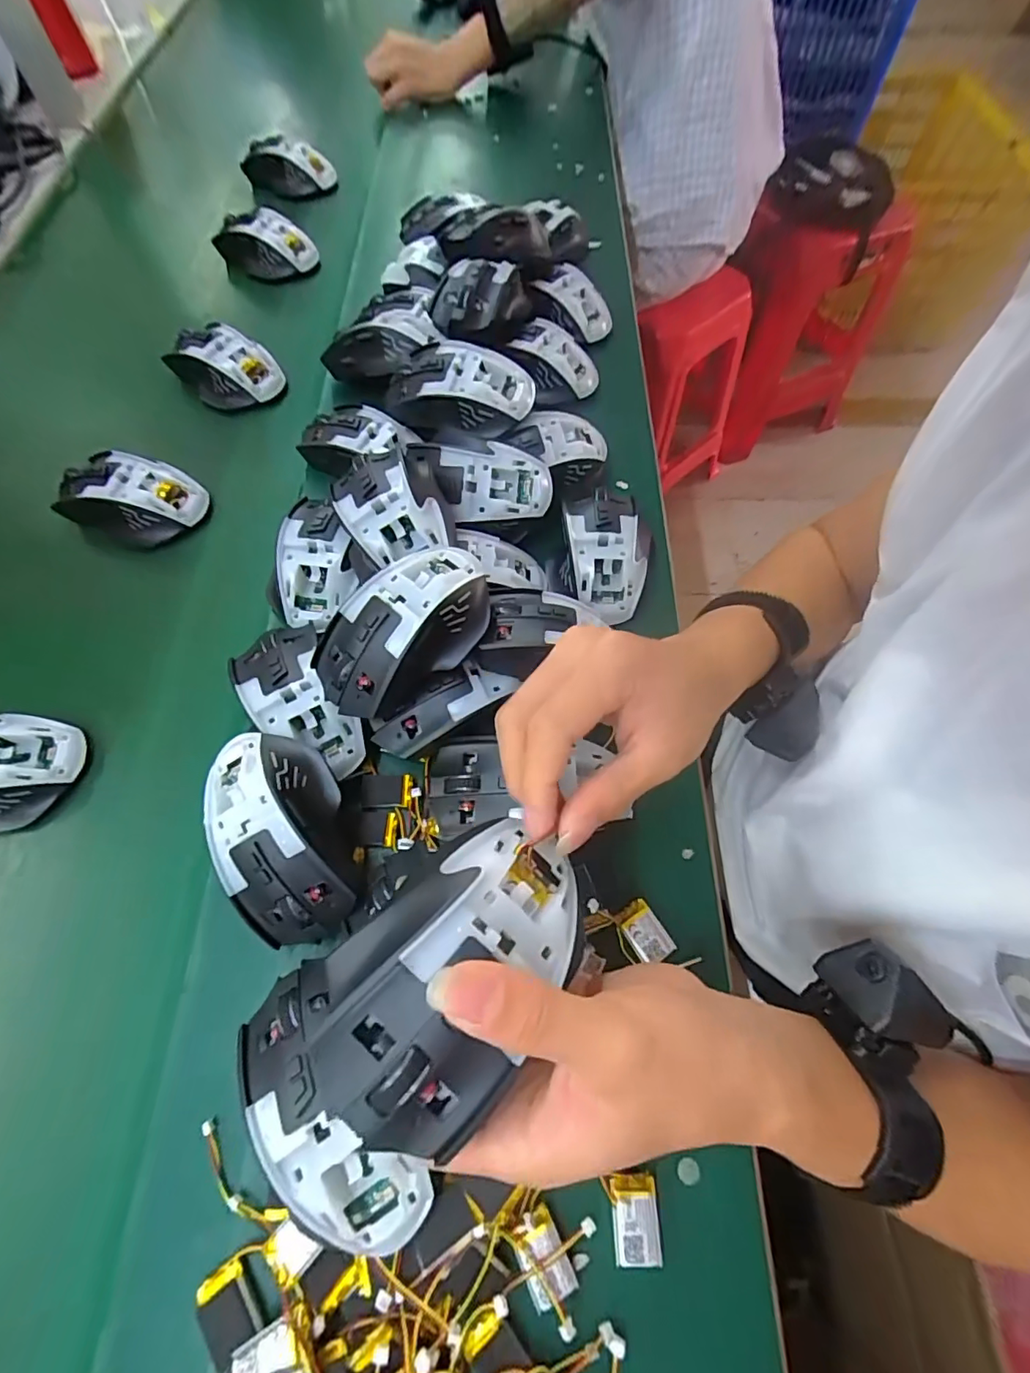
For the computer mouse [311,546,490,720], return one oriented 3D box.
[{"bbox_3d":[-0.065,-0.033,0.318,0.114,0.054,0.067,-35,70,-14],"label":"computer mouse"}]

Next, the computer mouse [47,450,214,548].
[{"bbox_3d":[-0.310,-0.150,0.431,0.107,0.038,0.062,9,66,5],"label":"computer mouse"}]

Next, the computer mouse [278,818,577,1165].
[{"bbox_3d":[-0.021,0.103,0.192,0.111,0.041,0.071,-39,71,-15],"label":"computer mouse"}]

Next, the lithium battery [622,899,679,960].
[{"bbox_3d":[0.073,0.136,0.296,0.019,0.004,0.030,-33,69,-13],"label":"lithium battery"}]

